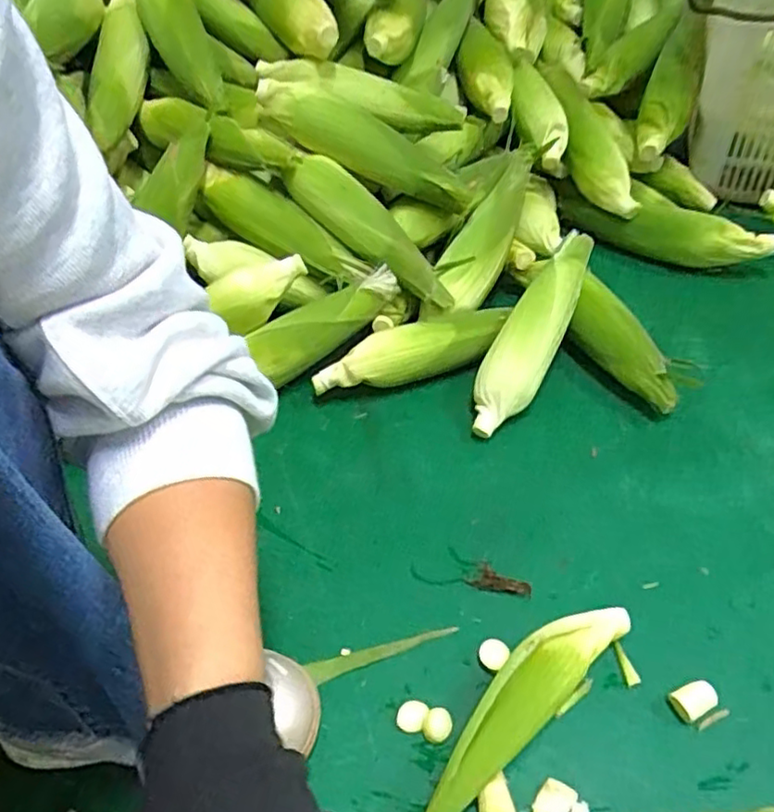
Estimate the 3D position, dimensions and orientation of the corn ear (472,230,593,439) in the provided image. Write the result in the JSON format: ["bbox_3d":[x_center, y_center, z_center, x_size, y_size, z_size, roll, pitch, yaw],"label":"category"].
[{"bbox_3d":[0.160,-0.081,0.696,0.065,0.047,0.264,22,73,26],"label":"corn ear"}]

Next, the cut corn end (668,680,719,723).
[{"bbox_3d":[0.222,0.213,0.466,0.033,0.020,0.021,-25,48,-17],"label":"cut corn end"}]

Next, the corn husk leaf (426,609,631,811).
[{"bbox_3d":[0.097,0.215,0.465,0.212,0.042,0.050,-36,52,-26],"label":"corn husk leaf"}]

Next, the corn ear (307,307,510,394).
[{"bbox_3d":[0.031,-0.052,0.728,0.229,0.061,0.061,-21,47,-13],"label":"corn ear"}]

